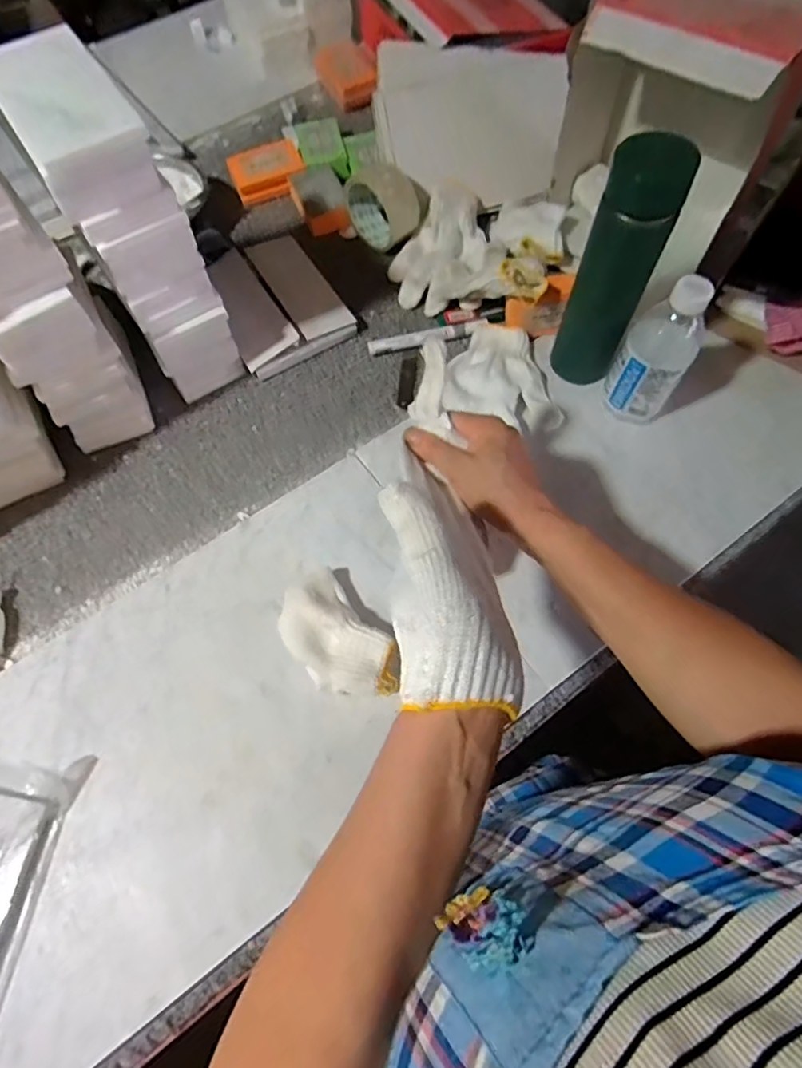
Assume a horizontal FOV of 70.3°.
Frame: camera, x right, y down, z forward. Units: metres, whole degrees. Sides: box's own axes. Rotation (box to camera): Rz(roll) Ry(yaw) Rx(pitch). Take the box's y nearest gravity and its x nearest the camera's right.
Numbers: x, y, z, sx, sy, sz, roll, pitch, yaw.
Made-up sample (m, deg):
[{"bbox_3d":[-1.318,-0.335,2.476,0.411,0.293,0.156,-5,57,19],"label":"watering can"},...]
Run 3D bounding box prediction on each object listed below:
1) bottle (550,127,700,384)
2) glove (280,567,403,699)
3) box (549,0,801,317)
[{"bbox_3d":[0.195,-0.238,0.533,0.054,0.234,0.059,-33,68,-15],"label":"bottle"},{"bbox_3d":[-0.057,0.092,0.497,0.073,0.039,0.125,-37,68,-15],"label":"glove"},{"bbox_3d":[0.281,-0.427,0.594,0.210,0.202,0.148,33,71,14],"label":"box"}]

